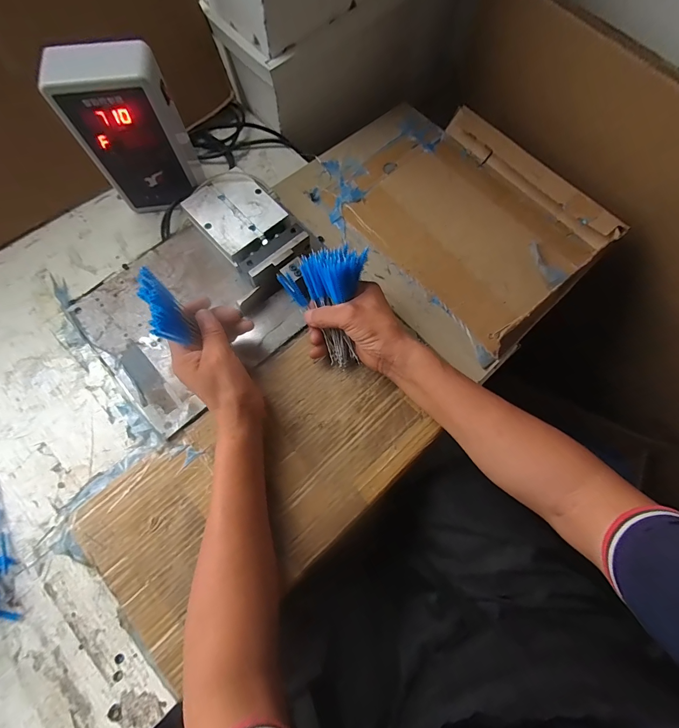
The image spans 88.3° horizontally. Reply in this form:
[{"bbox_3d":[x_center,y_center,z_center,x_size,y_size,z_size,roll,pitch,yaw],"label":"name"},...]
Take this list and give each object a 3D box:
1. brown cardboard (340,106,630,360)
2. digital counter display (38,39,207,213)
[{"bbox_3d":[0.191,-0.210,0.511,0.281,0.041,0.326,-42,77,-12],"label":"brown cardboard"},{"bbox_3d":[-0.248,-0.275,0.434,0.110,0.186,0.054,-10,73,-3],"label":"digital counter display"}]

